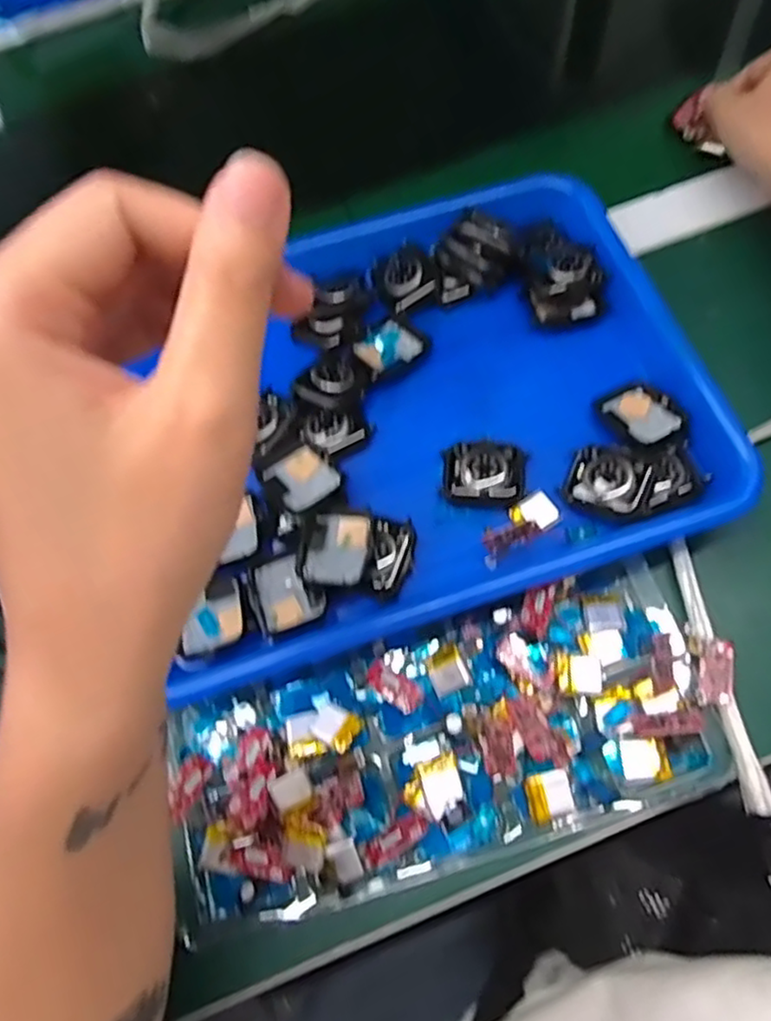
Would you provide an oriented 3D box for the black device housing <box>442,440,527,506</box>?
[{"bbox_3d":[0.052,-0.021,0.354,0.043,0.010,0.032,3,66,7],"label":"black device housing"}]

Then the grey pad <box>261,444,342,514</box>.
[{"bbox_3d":[-0.042,-0.018,0.348,0.032,0.012,0.037,-32,67,-9],"label":"grey pad"}]

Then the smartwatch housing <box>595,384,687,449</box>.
[{"bbox_3d":[0.138,-0.051,0.361,0.034,0.010,0.037,-31,67,-9],"label":"smartwatch housing"}]

